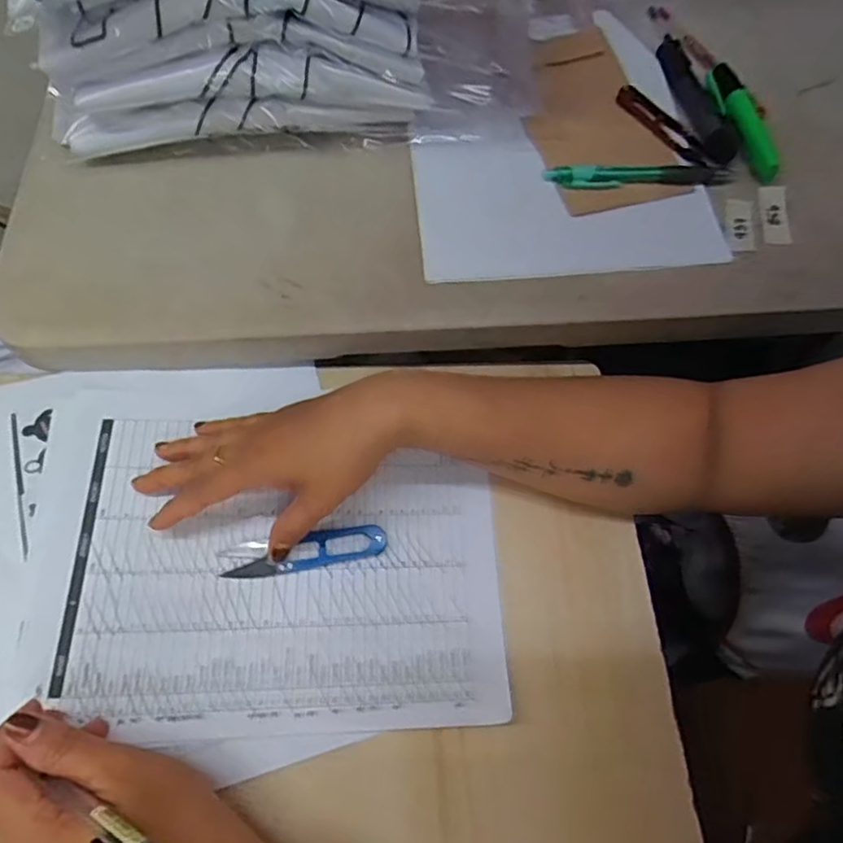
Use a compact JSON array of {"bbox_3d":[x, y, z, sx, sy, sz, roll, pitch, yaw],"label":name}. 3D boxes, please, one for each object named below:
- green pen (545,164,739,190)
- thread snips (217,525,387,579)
[{"bbox_3d":[0.165,-0.185,0.449,0.143,0.016,0.013,-3,65,-1],"label":"green pen"},{"bbox_3d":[-0.074,0.082,0.379,0.101,0.005,0.023,-8,65,-7],"label":"thread snips"}]

